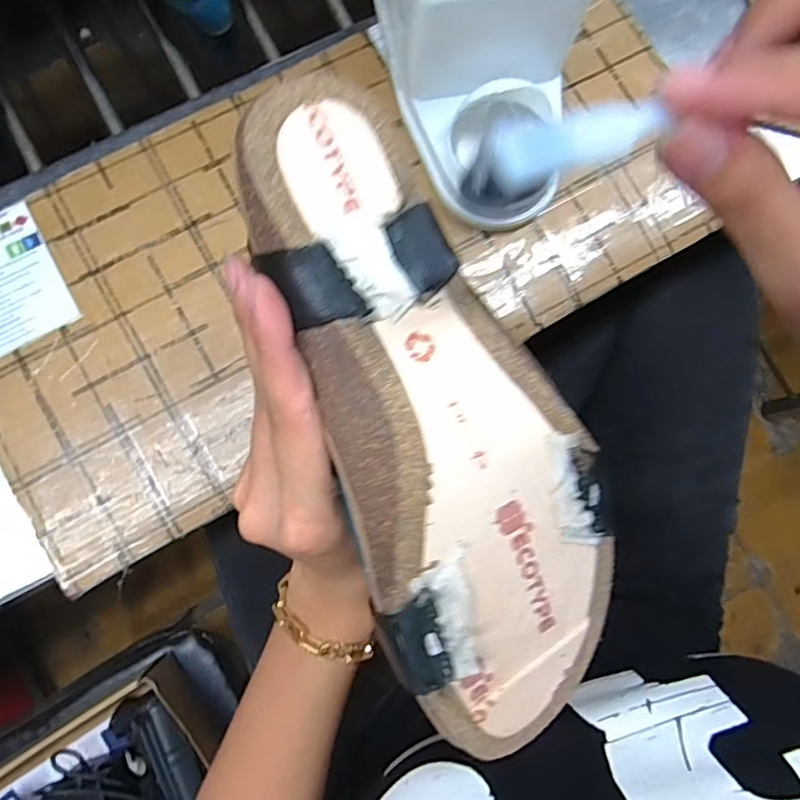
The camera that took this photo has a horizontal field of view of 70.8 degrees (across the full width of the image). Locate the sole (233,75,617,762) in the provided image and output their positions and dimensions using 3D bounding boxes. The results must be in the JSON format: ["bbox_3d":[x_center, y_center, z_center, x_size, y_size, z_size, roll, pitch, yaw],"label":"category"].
[{"bbox_3d":[0.013,0.005,0.181,0.078,0.029,0.217,-23,90,-6],"label":"sole"}]

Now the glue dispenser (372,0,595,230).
[{"bbox_3d":[0.046,-0.214,0.325,0.103,0.113,0.164,-11,85,-1],"label":"glue dispenser"}]

